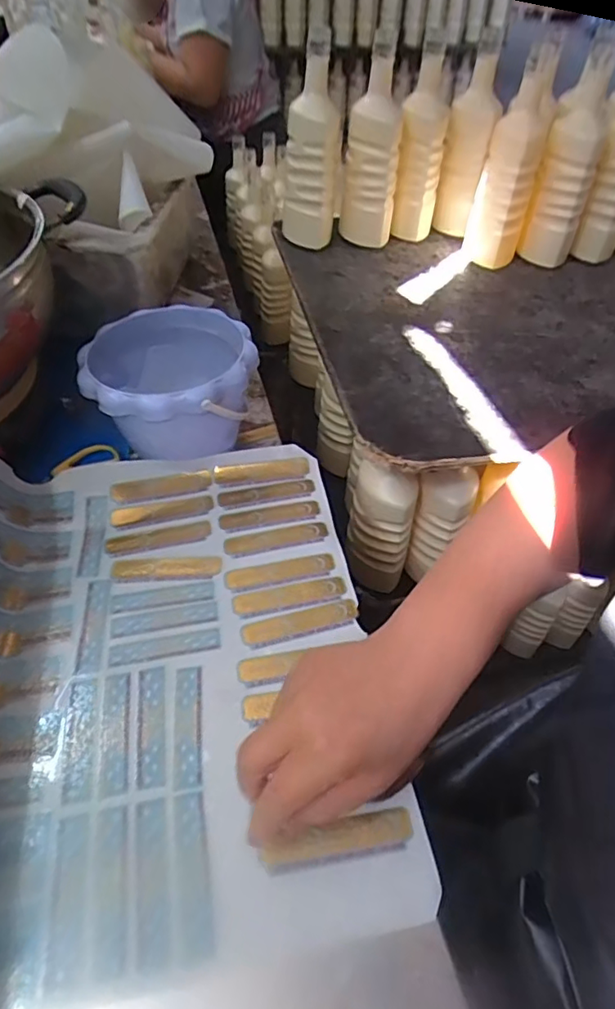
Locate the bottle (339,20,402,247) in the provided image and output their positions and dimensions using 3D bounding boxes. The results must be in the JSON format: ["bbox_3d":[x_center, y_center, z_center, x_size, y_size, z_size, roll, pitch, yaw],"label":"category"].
[{"bbox_3d":[0.095,-0.517,0.815,0.078,0.271,0.068,9,47,5],"label":"bottle"}]

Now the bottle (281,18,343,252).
[{"bbox_3d":[0.007,-0.513,0.807,0.082,0.273,0.081,2,47,-2],"label":"bottle"}]

